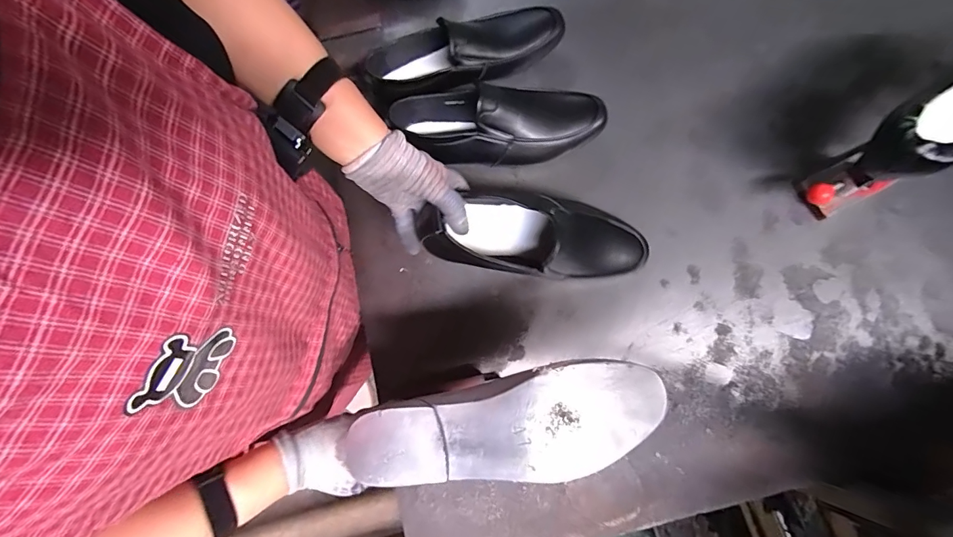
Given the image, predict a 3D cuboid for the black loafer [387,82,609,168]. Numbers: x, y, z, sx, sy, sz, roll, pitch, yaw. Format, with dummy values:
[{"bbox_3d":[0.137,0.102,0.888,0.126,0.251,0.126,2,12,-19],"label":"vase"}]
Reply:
[{"bbox_3d":[0.032,-0.203,0.601,0.295,0.078,0.100,1,77,2],"label":"black loafer"}]

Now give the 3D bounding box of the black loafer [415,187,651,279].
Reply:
[{"bbox_3d":[0.082,-0.037,0.509,0.290,0.098,0.095,4,77,-14],"label":"black loafer"}]

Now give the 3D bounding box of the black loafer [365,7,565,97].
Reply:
[{"bbox_3d":[-0.013,-0.329,0.626,0.296,0.081,0.111,-17,77,-2],"label":"black loafer"}]

